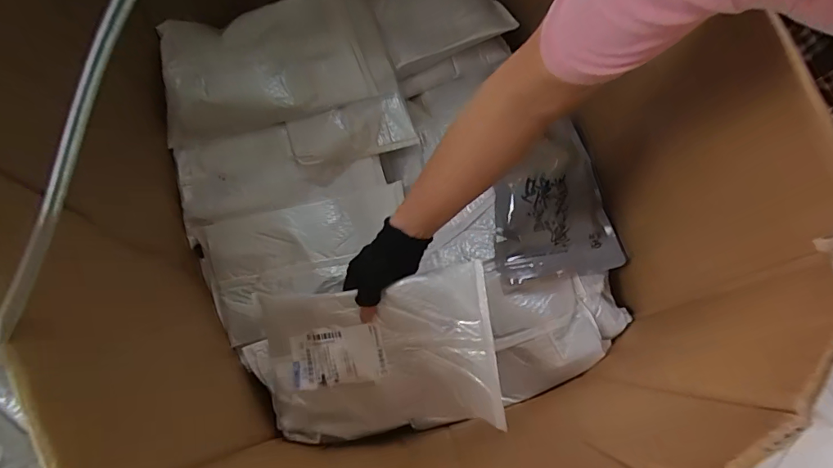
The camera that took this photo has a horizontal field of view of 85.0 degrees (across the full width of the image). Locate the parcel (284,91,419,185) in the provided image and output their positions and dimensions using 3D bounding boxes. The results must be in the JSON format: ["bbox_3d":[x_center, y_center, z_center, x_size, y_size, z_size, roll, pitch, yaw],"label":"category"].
[{"bbox_3d":[-0.103,-0.160,0.735,0.191,0.020,0.100,-19,90,-2],"label":"parcel"}]

